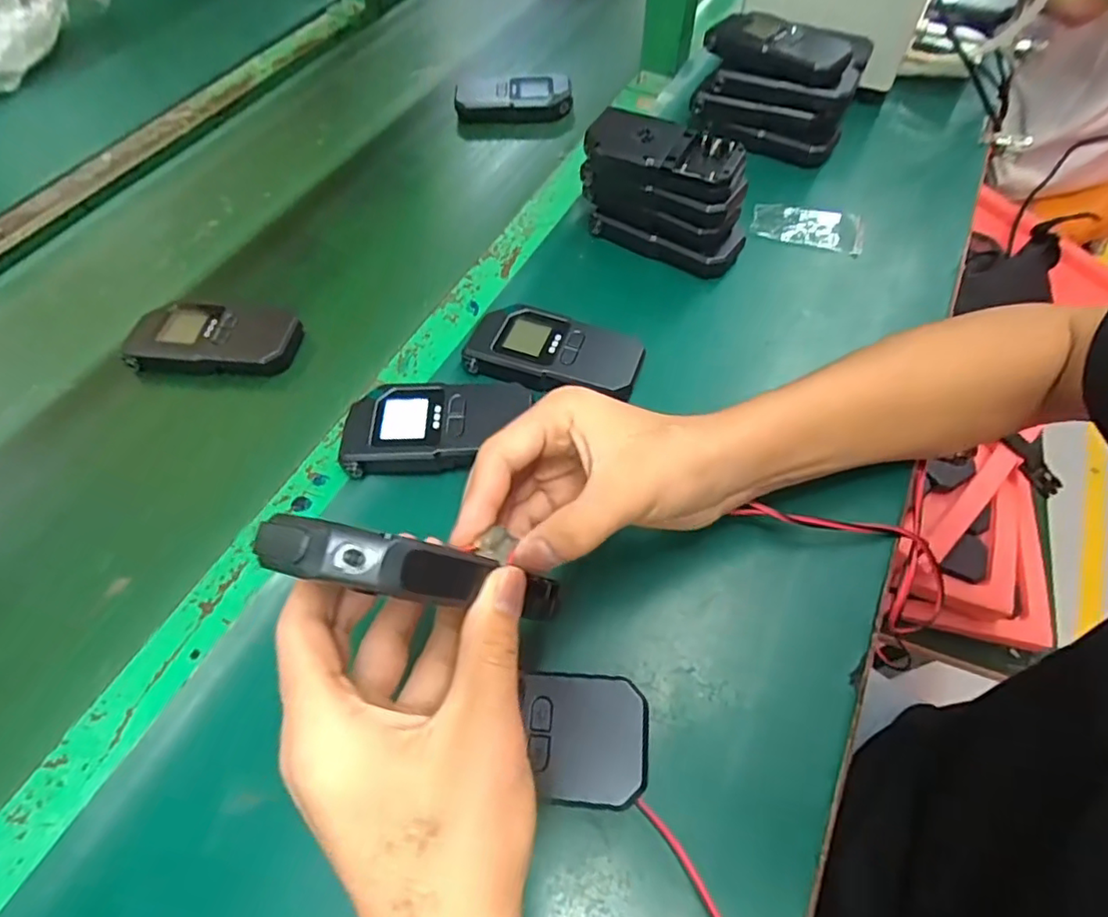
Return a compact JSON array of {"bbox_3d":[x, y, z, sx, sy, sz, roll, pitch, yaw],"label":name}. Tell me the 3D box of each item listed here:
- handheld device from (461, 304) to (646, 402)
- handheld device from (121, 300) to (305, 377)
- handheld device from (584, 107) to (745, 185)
[{"bbox_3d":[0.001,-0.073,0.419,0.117,0.022,0.058,14,59,8],"label":"handheld device"},{"bbox_3d":[-0.249,-0.088,0.442,0.114,0.027,0.055,2,58,1],"label":"handheld device"},{"bbox_3d":[0.079,-0.228,0.436,0.112,0.018,0.056,20,61,12],"label":"handheld device"}]

